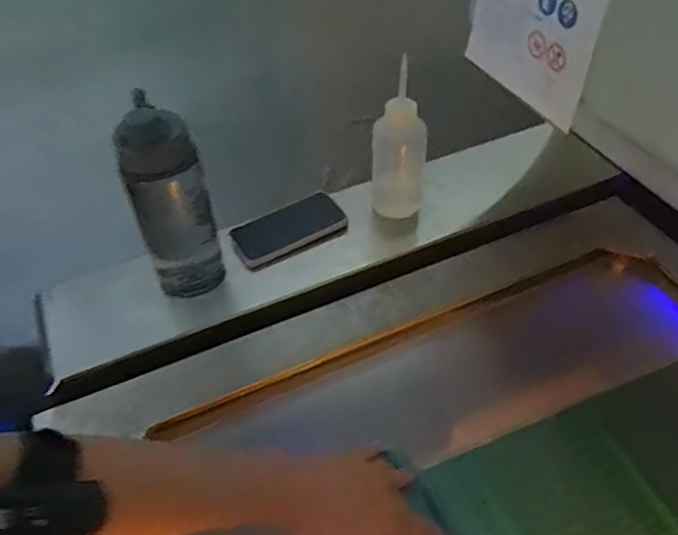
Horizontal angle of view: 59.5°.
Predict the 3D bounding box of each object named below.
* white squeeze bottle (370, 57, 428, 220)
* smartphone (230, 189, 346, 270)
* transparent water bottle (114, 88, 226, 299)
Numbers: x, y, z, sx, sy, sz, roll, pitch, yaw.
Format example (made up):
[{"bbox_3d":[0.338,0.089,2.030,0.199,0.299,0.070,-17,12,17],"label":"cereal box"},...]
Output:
[{"bbox_3d":[0.082,-0.160,0.807,0.072,0.189,0.061,13,49,13],"label":"white squeeze bottle"},{"bbox_3d":[-0.071,-0.054,0.838,0.157,0.021,0.083,-28,53,-22],"label":"smartphone"},{"bbox_3d":[-0.194,-0.074,0.691,0.083,0.263,0.071,-16,49,-12],"label":"transparent water bottle"}]

